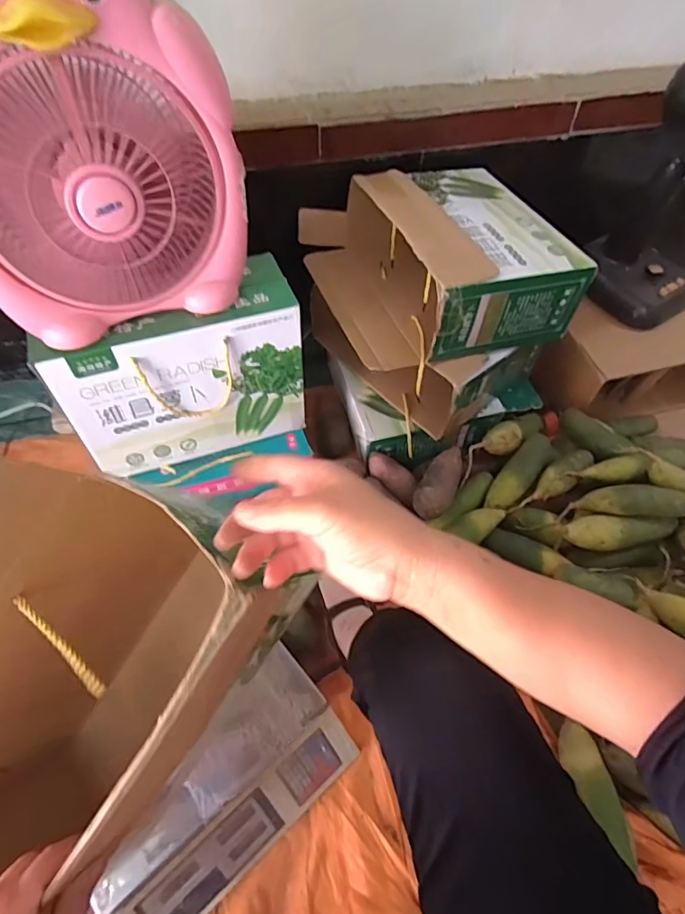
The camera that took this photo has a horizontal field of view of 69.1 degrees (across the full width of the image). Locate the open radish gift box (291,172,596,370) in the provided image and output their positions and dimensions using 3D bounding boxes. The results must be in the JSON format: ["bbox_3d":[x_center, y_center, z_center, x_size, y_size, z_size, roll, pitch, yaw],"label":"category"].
[{"bbox_3d":[0.150,-0.353,0.854,0.354,0.158,0.391,-16,58,-12],"label":"open radish gift box"}]

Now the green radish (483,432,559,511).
[{"bbox_3d":[0.332,0.025,0.919,0.061,0.051,0.178,36,62,21],"label":"green radish"}]

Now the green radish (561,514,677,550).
[{"bbox_3d":[0.477,0.133,0.854,0.201,0.059,0.056,-2,56,-3],"label":"green radish"}]

